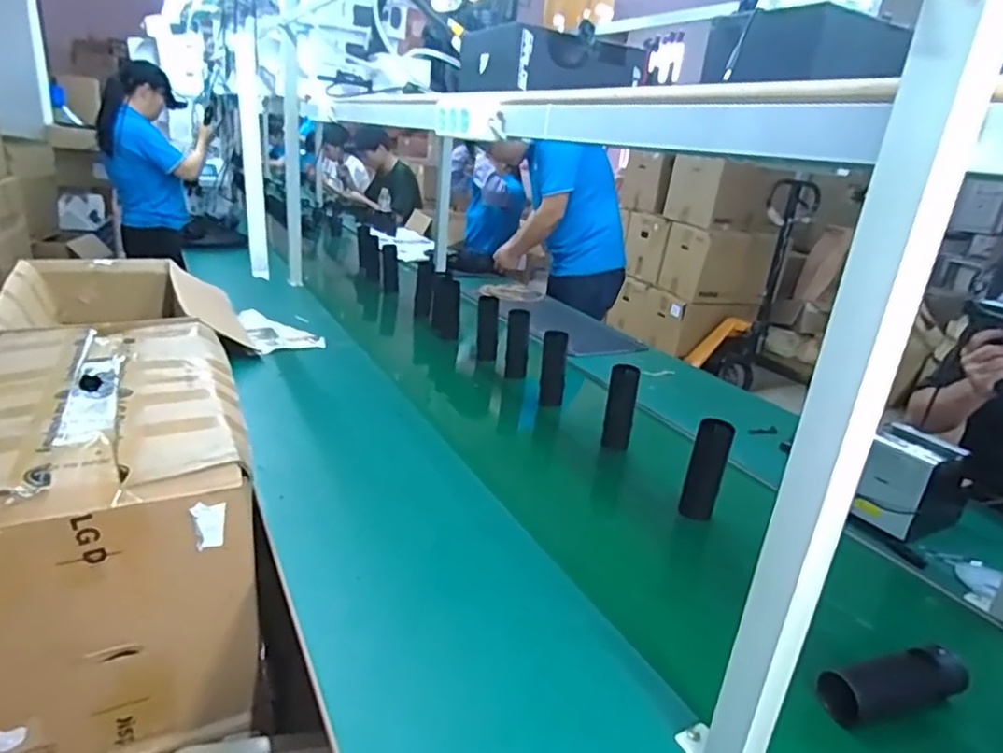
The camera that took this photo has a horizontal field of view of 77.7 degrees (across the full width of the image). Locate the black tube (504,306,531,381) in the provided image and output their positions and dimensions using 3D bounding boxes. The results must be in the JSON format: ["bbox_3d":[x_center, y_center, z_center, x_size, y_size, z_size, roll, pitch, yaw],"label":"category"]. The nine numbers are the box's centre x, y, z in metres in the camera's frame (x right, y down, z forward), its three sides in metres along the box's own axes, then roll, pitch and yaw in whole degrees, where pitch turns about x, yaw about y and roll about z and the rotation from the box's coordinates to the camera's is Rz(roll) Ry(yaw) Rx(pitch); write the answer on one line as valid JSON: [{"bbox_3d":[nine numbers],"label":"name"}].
[{"bbox_3d":[0.041,-0.082,1.618,0.058,0.173,0.051,6,21,-2],"label":"black tube"}]

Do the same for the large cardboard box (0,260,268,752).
[{"bbox_3d":[-0.644,0.204,1.061,0.366,0.425,0.640,-4,23,-25],"label":"large cardboard box"}]

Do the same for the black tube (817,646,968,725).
[{"bbox_3d":[0.442,0.343,0.698,0.168,0.054,0.055,-1,22,-19],"label":"black tube"}]

